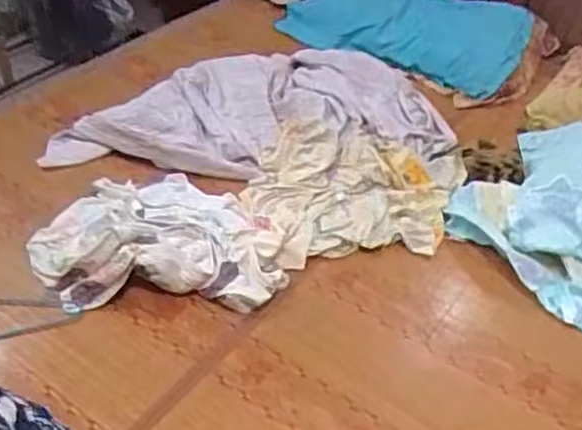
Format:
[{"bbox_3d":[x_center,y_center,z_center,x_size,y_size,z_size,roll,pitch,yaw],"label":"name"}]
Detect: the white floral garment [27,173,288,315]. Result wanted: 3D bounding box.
[{"bbox_3d":[-0.245,0.018,1.334,0.446,0.089,0.327,3,39,-7],"label":"white floral garment"}]

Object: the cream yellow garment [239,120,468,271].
[{"bbox_3d":[0.158,-0.059,1.499,0.521,0.092,0.315,-7,41,-19],"label":"cream yellow garment"}]

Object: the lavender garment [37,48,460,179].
[{"bbox_3d":[-0.074,-0.249,1.593,0.893,0.098,0.322,-7,41,-19],"label":"lavender garment"}]

